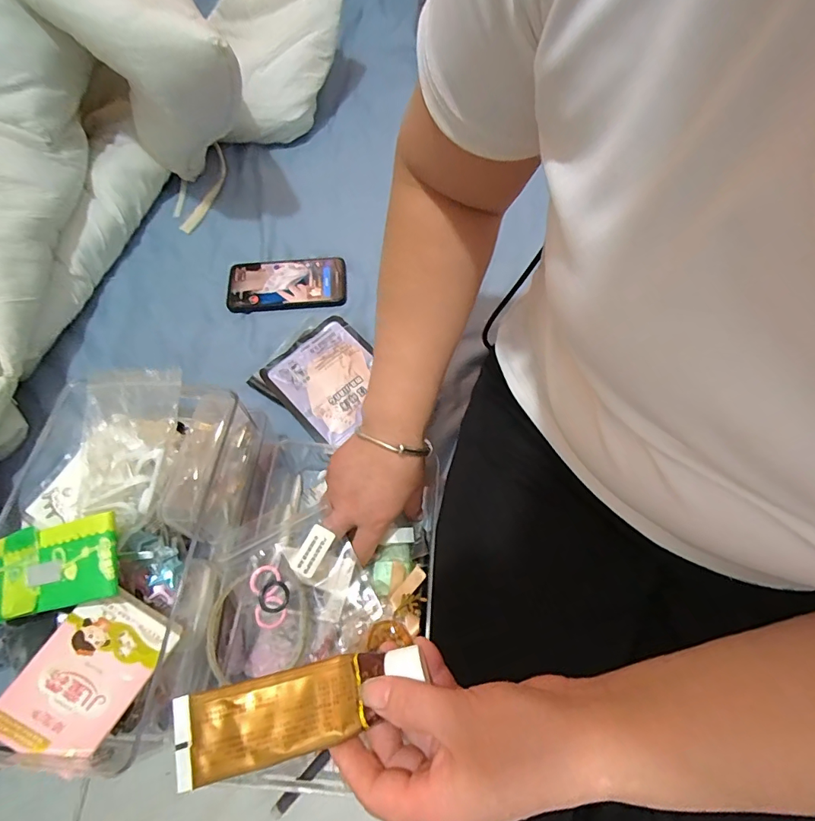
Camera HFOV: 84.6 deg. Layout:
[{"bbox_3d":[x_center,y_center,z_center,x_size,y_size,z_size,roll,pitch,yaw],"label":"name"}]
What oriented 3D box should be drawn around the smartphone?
[{"bbox_3d":[-0.155,-0.159,0.570,0.149,0.016,0.074,-4,67,0],"label":"smartphone"}]

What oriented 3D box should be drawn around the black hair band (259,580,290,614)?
[{"bbox_3d":[-0.105,0.147,0.352,0.023,0.004,0.023,-16,77,-22],"label":"black hair band"}]

